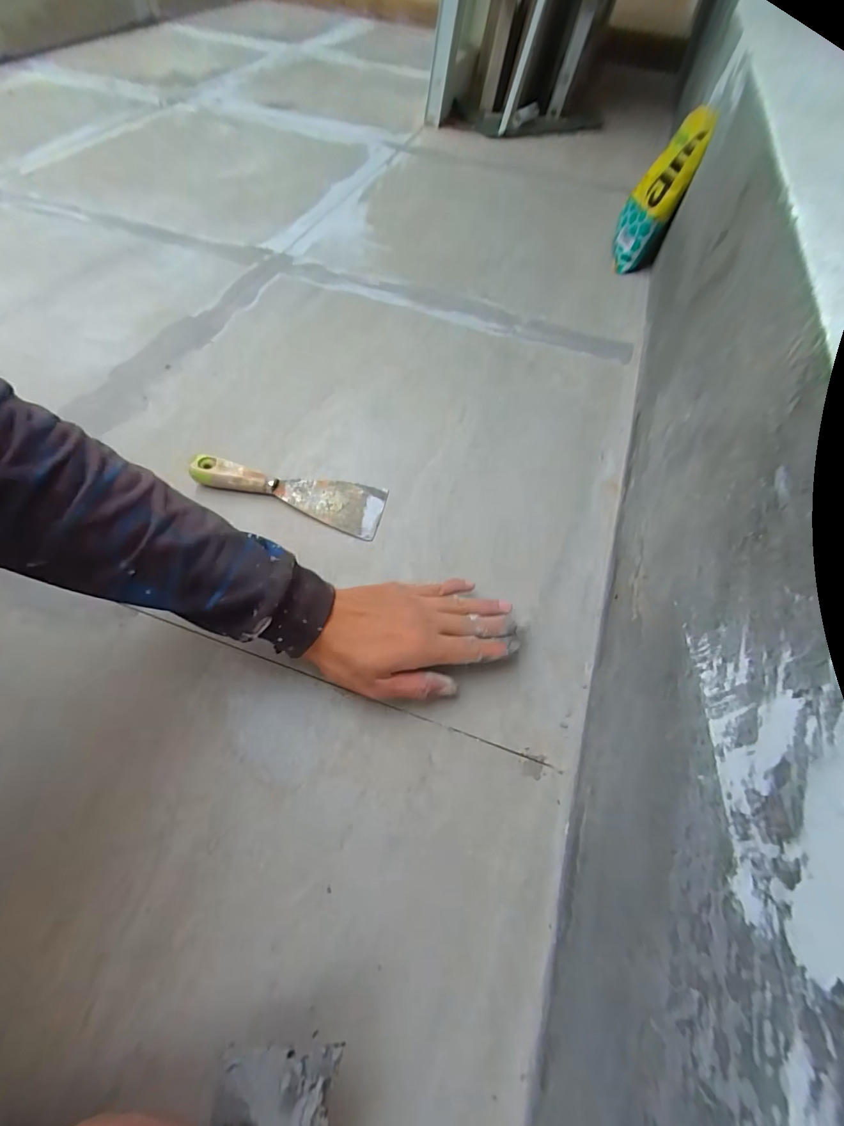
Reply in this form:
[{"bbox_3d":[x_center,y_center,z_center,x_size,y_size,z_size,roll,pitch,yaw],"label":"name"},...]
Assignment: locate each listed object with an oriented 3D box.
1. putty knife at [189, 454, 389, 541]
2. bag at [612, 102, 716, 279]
[{"bbox_3d":[-0.141,-0.072,0.453,0.197,0.029,0.066,8,58,1],"label":"putty knife"},{"bbox_3d":[0.399,-0.629,0.745,0.081,0.210,0.124,21,59,9],"label":"bag"}]

